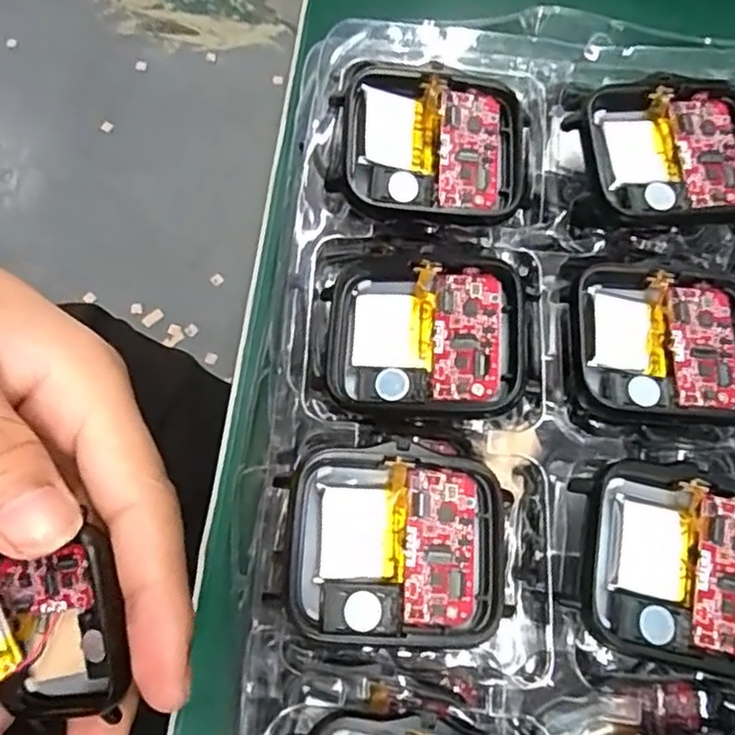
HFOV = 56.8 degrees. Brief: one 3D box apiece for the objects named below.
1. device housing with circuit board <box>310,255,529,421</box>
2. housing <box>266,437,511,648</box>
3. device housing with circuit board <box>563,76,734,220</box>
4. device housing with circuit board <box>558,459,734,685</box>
[{"bbox_3d":[0.012,-0.007,0.153,0.045,0.010,0.038,6,72,2],"label":"device housing with circuit board"},{"bbox_3d":[0.005,0.035,0.135,0.045,0.007,0.037,2,72,1],"label":"housing"},{"bbox_3d":[0.075,-0.053,0.166,0.044,0.007,0.037,-4,73,-3],"label":"device housing with circuit board"},{"bbox_3d":[0.065,0.041,0.137,0.045,0.008,0.037,13,72,4],"label":"device housing with circuit board"}]

